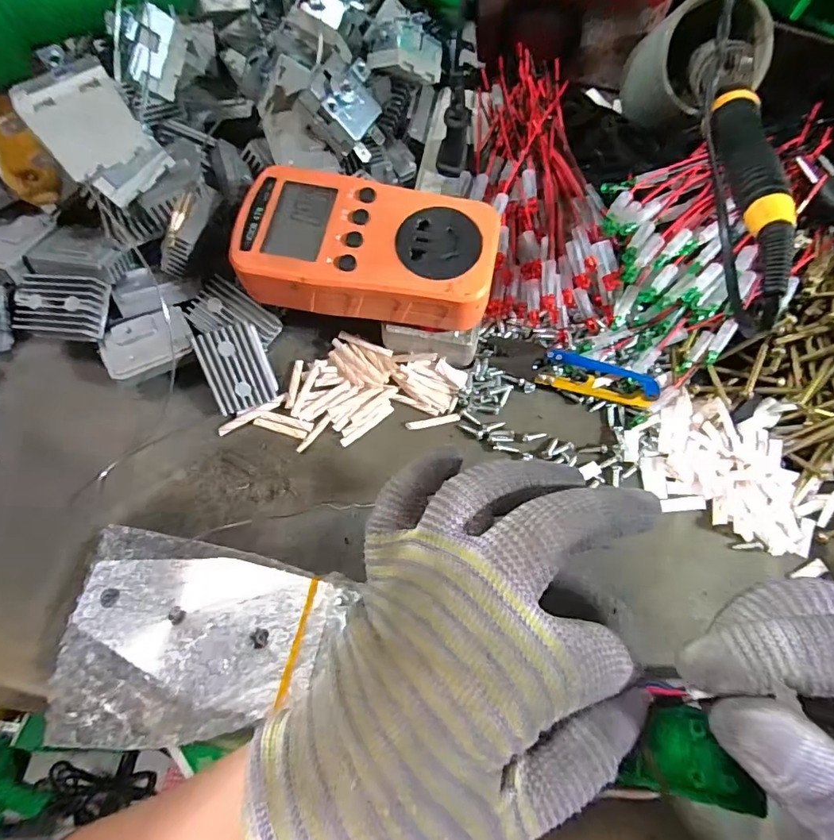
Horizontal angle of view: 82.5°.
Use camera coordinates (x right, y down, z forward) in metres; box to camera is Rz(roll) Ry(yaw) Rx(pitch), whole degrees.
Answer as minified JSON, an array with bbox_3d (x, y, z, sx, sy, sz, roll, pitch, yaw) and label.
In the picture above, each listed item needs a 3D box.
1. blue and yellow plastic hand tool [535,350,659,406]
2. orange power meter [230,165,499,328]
[{"bbox_3d":[0.104,-0.024,0.271,0.066,0.010,0.019,15,73,3],"label":"blue and yellow plastic hand tool"},{"bbox_3d":[-0.026,-0.086,0.242,0.125,0.030,0.067,10,73,1],"label":"orange power meter"}]

